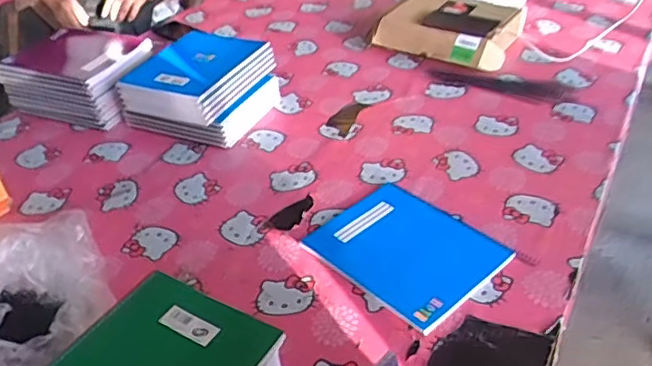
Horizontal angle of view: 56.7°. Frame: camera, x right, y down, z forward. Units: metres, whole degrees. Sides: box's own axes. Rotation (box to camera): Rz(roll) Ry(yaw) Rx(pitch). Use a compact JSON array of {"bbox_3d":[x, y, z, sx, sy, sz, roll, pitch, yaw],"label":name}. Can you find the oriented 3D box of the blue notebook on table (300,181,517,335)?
[{"bbox_3d":[0.118,0.094,0.912,0.212,0.008,0.259,-32,45,-31],"label":"blue notebook on table"}]

